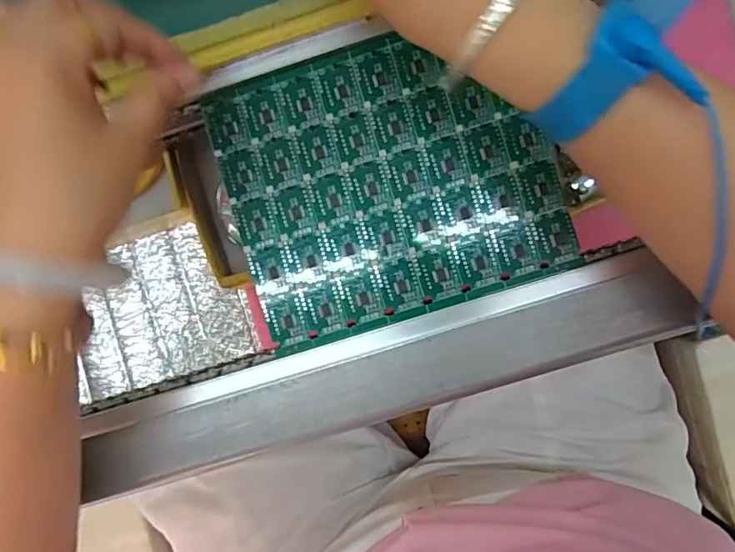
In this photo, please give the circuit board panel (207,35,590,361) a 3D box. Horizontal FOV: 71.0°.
[{"bbox_3d":[0.011,-0.054,0.283,0.174,0.004,0.147,-18,90,4],"label":"circuit board panel"}]

